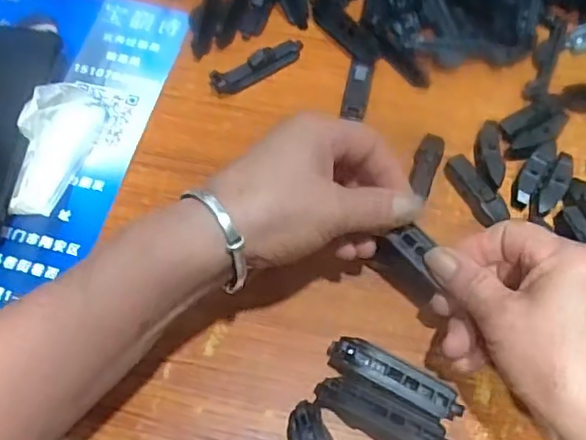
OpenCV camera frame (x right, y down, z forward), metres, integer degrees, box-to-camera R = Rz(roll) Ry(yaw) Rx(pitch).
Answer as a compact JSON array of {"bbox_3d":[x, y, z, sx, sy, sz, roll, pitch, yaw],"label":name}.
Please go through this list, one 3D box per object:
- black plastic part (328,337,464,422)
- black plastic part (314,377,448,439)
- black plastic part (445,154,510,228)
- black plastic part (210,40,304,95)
[{"bbox_3d":[0.056,0.089,0.347,0.076,0.022,0.020,23,65,10],"label":"black plastic part"},{"bbox_3d":[0.047,0.108,0.337,0.072,0.024,0.021,23,65,10],"label":"black plastic part"},{"bbox_3d":[0.119,-0.019,0.405,0.017,0.014,0.049,-24,66,-13],"label":"black plastic part"},{"bbox_3d":[-0.024,-0.110,0.446,0.075,0.015,0.016,-29,67,-15],"label":"black plastic part"}]

